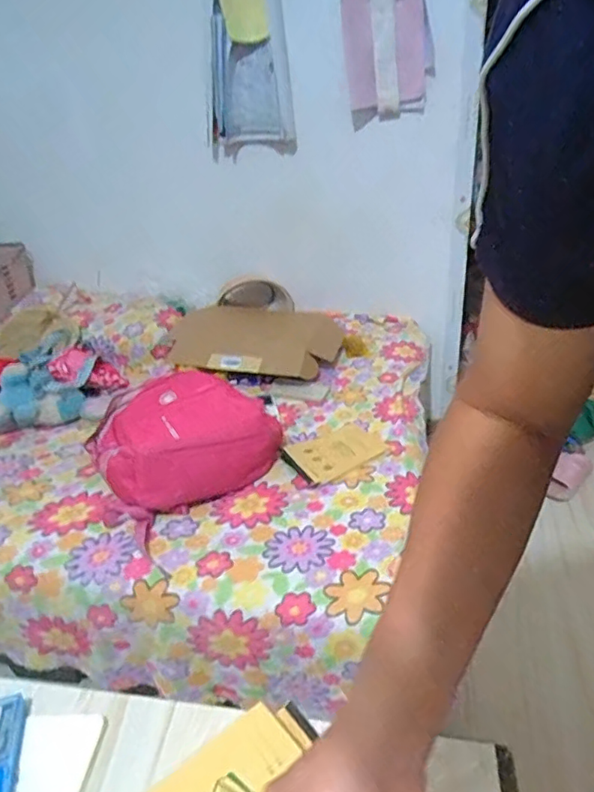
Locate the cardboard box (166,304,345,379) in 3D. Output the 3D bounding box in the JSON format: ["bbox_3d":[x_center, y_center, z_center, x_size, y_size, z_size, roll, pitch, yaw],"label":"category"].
[{"bbox_3d":[-0.123,-0.153,1.579,0.489,0.068,0.362,1,29,9],"label":"cardboard box"}]

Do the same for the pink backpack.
[{"bbox_3d":[-0.276,0.059,1.213,0.367,0.129,0.468,-23,36,-26],"label":"pink backpack"}]

